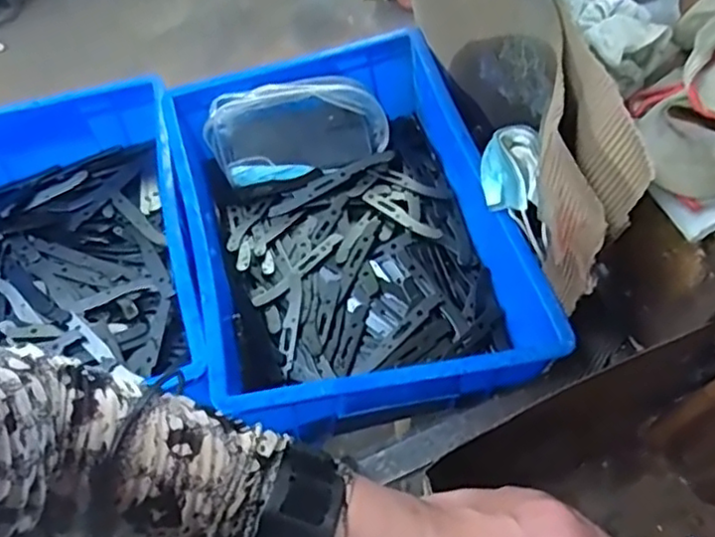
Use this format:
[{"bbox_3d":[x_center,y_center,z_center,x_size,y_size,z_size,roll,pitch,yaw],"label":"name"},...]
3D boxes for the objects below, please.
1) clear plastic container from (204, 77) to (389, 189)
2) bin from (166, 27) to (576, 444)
[{"bbox_3d":[-0.068,-0.161,0.746,0.200,0.105,0.030,-10,22,-7],"label":"clear plastic container"},{"bbox_3d":[-0.018,-0.044,0.662,0.289,0.121,0.406,-14,62,-8],"label":"bin"}]

